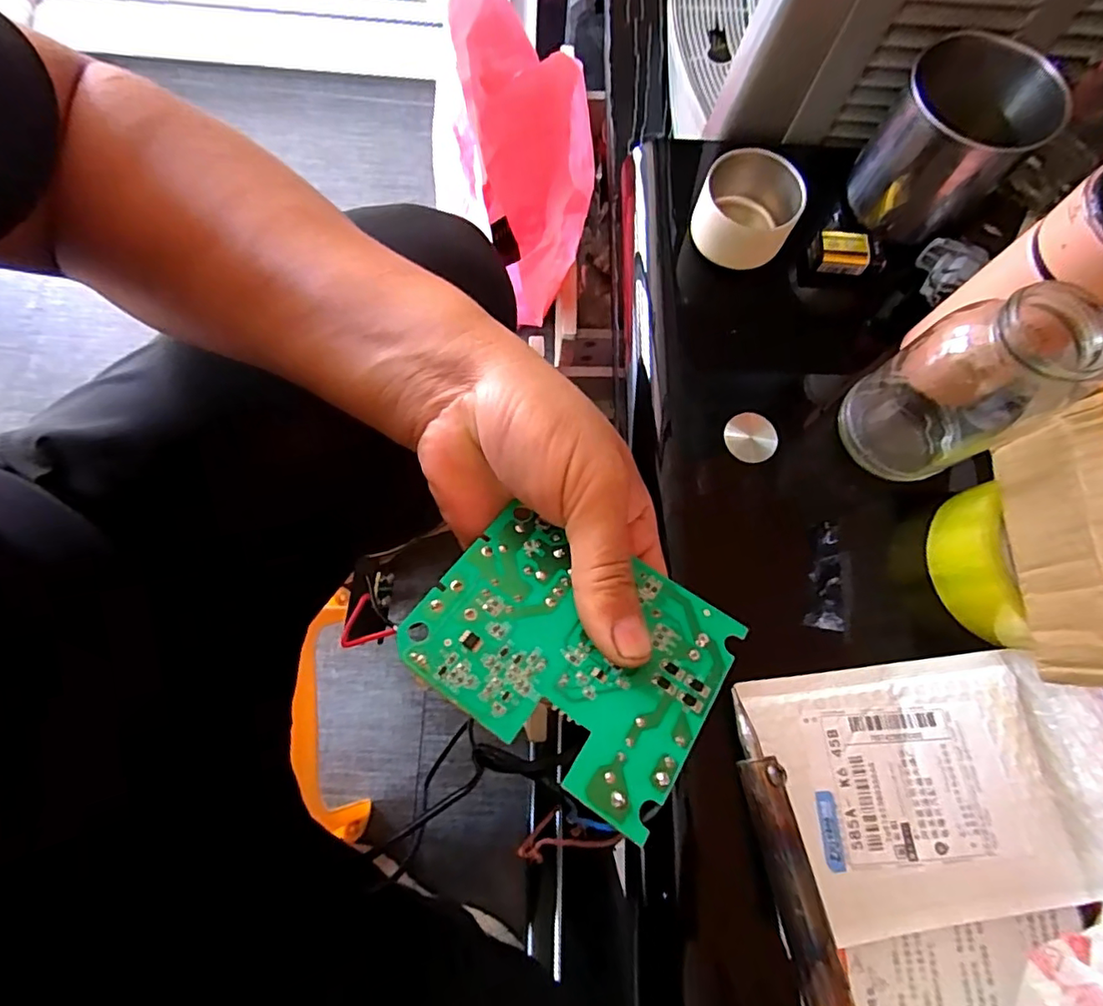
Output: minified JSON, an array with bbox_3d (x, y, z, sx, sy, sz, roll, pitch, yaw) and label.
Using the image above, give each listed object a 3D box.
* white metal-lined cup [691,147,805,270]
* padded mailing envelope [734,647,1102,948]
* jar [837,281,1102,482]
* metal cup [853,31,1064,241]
[{"bbox_3d":[0.133,-0.198,0.384,0.063,0.050,0.062,1,73,-2],"label":"white metal-lined cup"},{"bbox_3d":[0.210,0.151,0.299,0.190,0.017,0.124,-6,74,-4],"label":"padded mailing envelope"},{"bbox_3d":[0.225,-0.062,0.312,0.067,0.126,0.071,-28,76,-10],"label":"jar"},{"bbox_3d":[0.263,-0.237,0.372,0.076,0.092,0.079,1,73,-2],"label":"metal cup"}]

